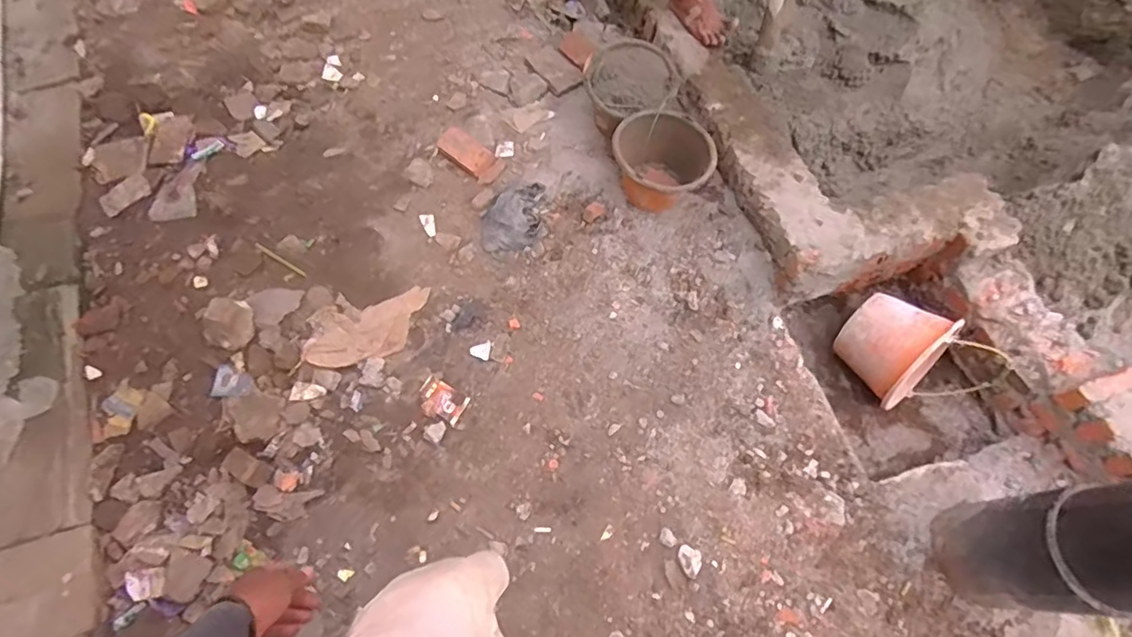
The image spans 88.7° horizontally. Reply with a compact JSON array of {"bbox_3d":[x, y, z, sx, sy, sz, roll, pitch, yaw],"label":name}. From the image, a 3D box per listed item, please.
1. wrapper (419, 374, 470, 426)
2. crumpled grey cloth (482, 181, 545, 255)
[{"bbox_3d":[-0.305,0.202,1.418,0.120,0.010,0.083,30,68,13],"label":"wrapper"},{"bbox_3d":[-0.148,-0.277,1.585,0.156,0.069,0.191,4,65,2],"label":"crumpled grey cloth"}]

